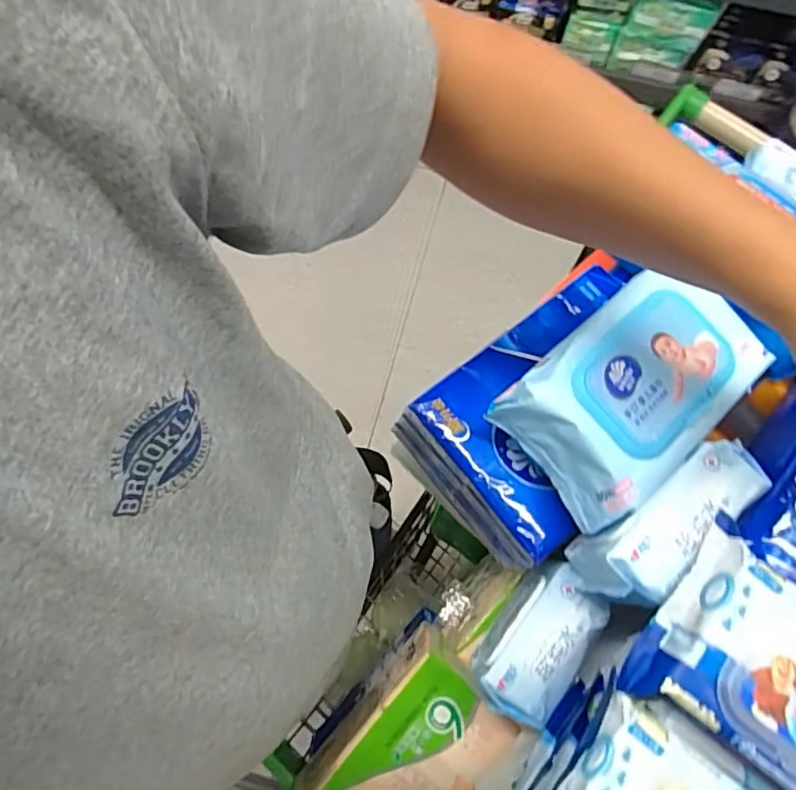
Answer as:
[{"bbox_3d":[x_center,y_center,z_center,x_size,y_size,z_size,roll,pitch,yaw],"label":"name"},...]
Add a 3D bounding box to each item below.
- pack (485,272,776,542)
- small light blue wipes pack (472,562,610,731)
[{"bbox_3d":[0.161,-0.005,0.394,0.171,0.050,0.109,-40,76,-12],"label":"pack"},{"bbox_3d":[0.104,0.182,0.424,0.059,0.026,0.110,34,75,10],"label":"small light blue wipes pack"}]

